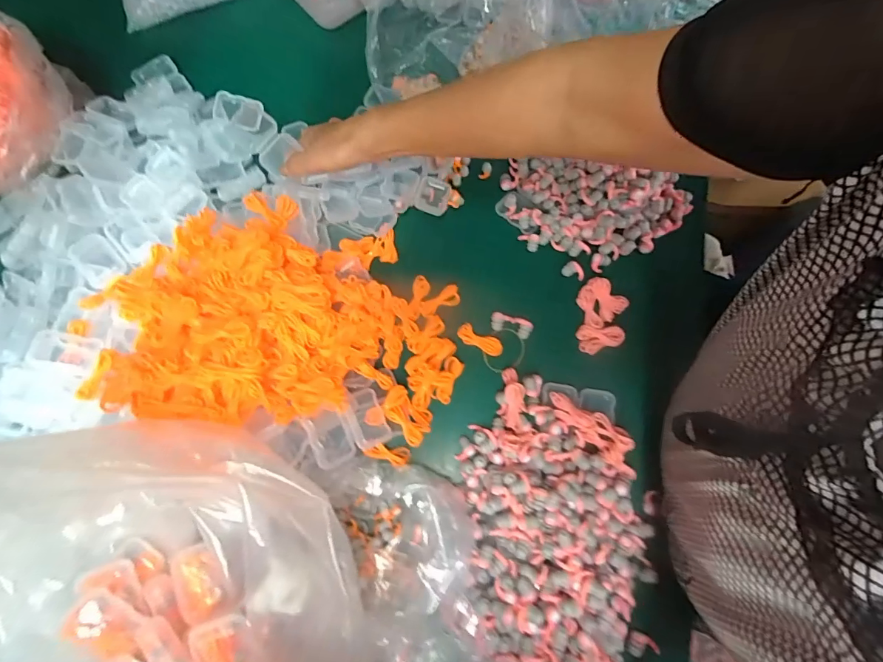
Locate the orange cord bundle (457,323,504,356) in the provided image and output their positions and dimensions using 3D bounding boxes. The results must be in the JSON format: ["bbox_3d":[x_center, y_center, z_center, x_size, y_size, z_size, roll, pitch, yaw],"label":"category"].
[{"bbox_3d":[0.043,0.010,0.462,0.054,0.006,0.020,26,76,23],"label":"orange cord bundle"}]

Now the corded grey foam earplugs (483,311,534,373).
[{"bbox_3d":[0.071,0.014,0.467,0.047,0.016,0.063,18,75,5],"label":"corded grey foam earplugs"}]

